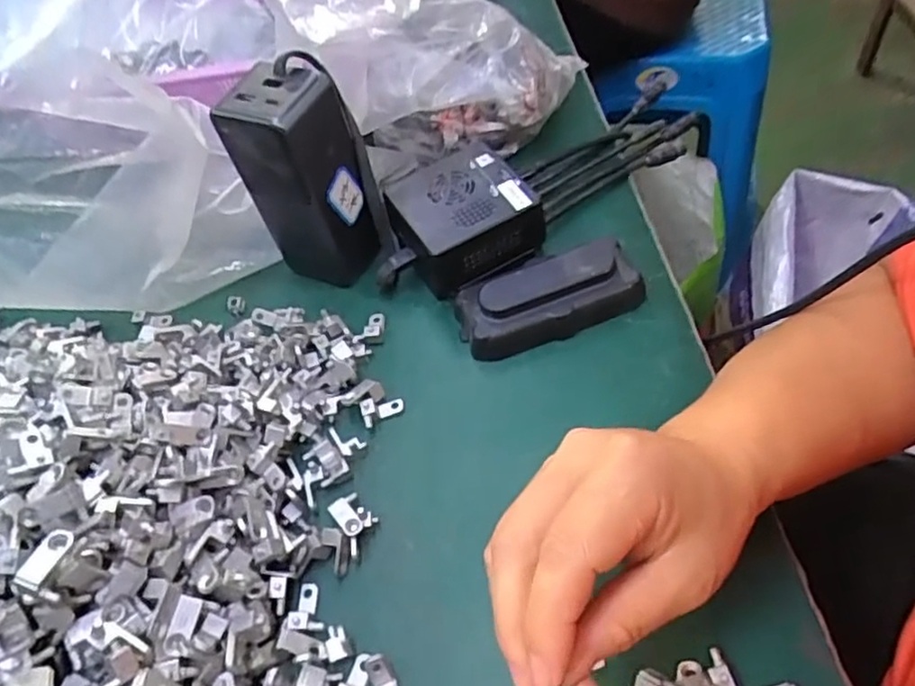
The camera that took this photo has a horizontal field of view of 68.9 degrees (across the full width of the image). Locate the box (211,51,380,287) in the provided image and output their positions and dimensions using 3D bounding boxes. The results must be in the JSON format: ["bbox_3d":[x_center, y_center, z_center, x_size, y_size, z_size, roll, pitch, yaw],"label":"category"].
[{"bbox_3d":[-0.090,-0.100,0.405,0.059,0.127,0.057,20,59,21],"label":"box"}]

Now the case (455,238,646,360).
[{"bbox_3d":[0.053,-0.028,0.402,0.107,0.034,0.052,-21,54,-7],"label":"case"}]

